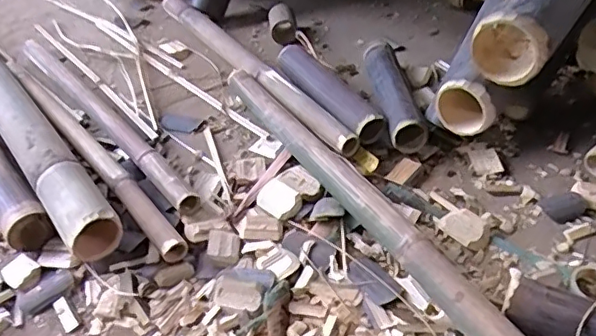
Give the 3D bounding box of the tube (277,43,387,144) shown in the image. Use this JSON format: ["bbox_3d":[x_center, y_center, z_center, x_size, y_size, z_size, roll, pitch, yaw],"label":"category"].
[{"bbox_3d":[0.040,-0.128,0.936,0.062,0.047,0.264,-27,46,-21],"label":"tube"}]

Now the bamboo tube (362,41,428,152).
[{"bbox_3d":[0.155,-0.117,0.912,0.053,0.059,0.230,-7,42,-1],"label":"bamboo tube"}]

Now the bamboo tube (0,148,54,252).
[{"bbox_3d":[-0.467,0.009,0.851,0.065,0.063,0.348,-32,48,-25],"label":"bamboo tube"}]

